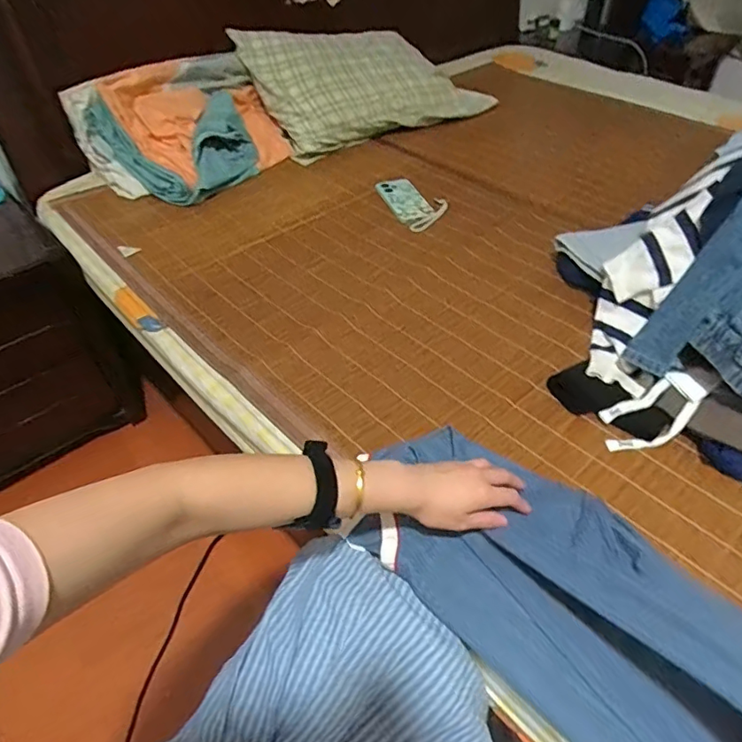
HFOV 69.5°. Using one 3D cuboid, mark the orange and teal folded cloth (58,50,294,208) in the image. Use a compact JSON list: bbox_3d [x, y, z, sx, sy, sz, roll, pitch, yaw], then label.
[{"bbox_3d":[-0.397,-0.552,1.222,0.276,0.240,0.433,21,49,19],"label":"orange and teal folded cloth"}]

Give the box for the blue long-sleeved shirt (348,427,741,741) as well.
[{"bbox_3d":[0.227,0.241,0.492,0.525,0.039,0.209,33,57,32],"label":"blue long-sleeved shirt"}]

